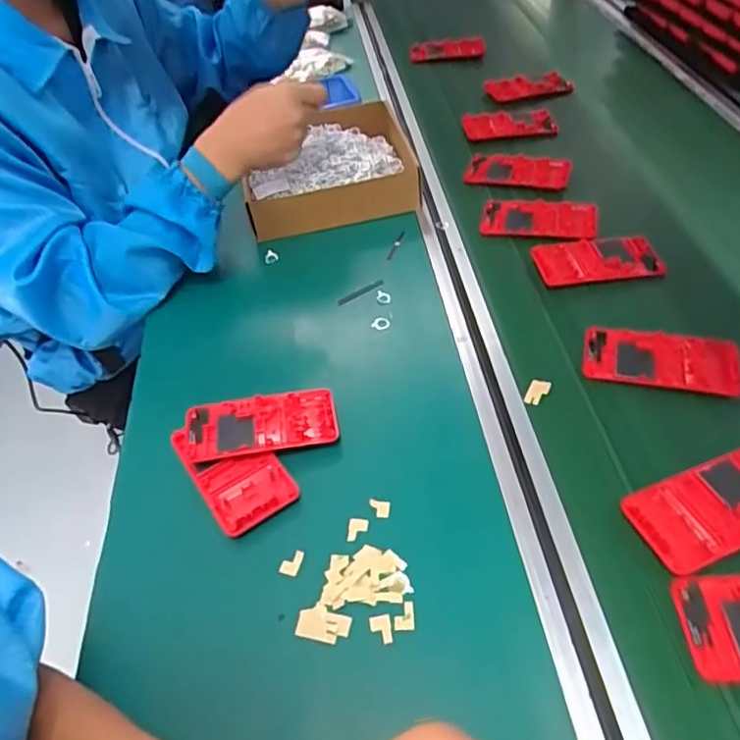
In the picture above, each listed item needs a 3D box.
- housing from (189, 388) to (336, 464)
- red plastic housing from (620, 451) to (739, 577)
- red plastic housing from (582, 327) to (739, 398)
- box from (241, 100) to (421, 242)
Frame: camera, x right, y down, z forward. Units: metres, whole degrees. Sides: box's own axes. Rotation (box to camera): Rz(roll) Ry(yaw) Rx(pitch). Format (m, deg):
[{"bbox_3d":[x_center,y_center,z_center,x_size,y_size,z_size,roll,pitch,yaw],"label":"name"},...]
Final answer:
[{"bbox_3d":[-0.089,0.046,0.500,0.120,0.017,0.058,-11,47,-3],"label":"housing"},{"bbox_3d":[0.242,0.094,0.423,0.122,0.007,0.060,-20,48,-11],"label":"red plastic housing"},{"bbox_3d":[0.248,-0.009,0.524,0.122,0.013,0.063,9,49,15],"label":"red plastic housing"},{"bbox_3d":[-0.046,-0.240,0.742,0.217,0.052,0.177,-15,47,-7],"label":"box"}]

